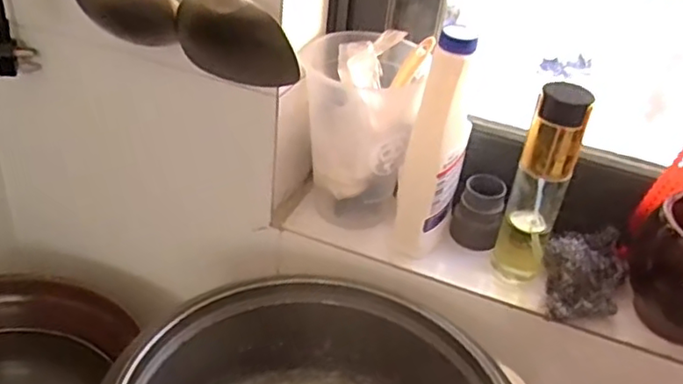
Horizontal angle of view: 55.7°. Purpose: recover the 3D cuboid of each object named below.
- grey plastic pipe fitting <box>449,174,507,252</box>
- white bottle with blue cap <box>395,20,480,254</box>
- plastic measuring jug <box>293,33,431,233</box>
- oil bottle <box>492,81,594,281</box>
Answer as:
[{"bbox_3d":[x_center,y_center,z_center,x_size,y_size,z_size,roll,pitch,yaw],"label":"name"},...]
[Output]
[{"bbox_3d":[0.127,0.022,0.605,0.040,0.064,0.045,12,34,8],"label":"grey plastic pipe fitting"},{"bbox_3d":[0.083,-0.040,0.559,0.049,0.201,0.070,15,35,12],"label":"white bottle with blue cap"},{"bbox_3d":[0.013,-0.053,0.603,0.101,0.165,0.092,9,34,4],"label":"plastic measuring jug"},{"bbox_3d":[0.162,-0.003,0.532,0.042,0.179,0.036,18,36,16],"label":"oil bottle"}]

